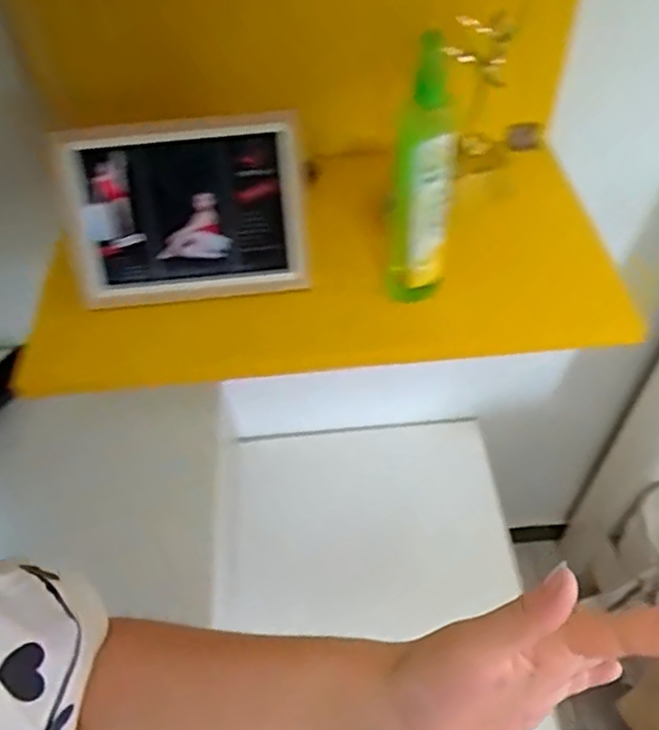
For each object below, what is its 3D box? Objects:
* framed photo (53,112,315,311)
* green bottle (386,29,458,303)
[{"bbox_3d":[-0.109,-0.120,0.517,0.186,0.135,0.035,-7,30,-6],"label":"framed photo"},{"bbox_3d":[0.068,-0.131,0.485,0.045,0.197,0.042,6,52,7],"label":"green bottle"}]

